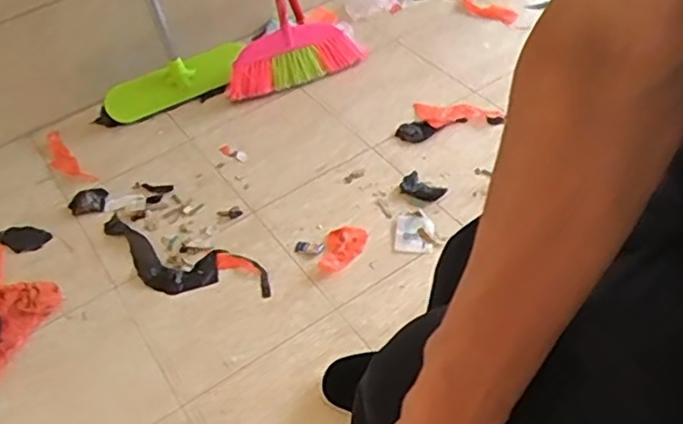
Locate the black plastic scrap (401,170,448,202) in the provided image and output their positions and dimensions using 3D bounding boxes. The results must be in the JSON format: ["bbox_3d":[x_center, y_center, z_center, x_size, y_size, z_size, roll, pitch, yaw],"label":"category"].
[{"bbox_3d":[0.161,-0.048,1.289,0.058,0.014,0.091,-39,54,-25],"label":"black plastic scrap"}]

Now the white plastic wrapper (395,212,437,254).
[{"bbox_3d":[0.138,0.038,1.206,0.074,0.015,0.087,-4,47,5],"label":"white plastic wrapper"}]

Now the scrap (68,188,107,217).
[{"bbox_3d":[-0.503,-0.021,1.263,0.073,0.013,0.059,-20,48,-11],"label":"scrap"}]

